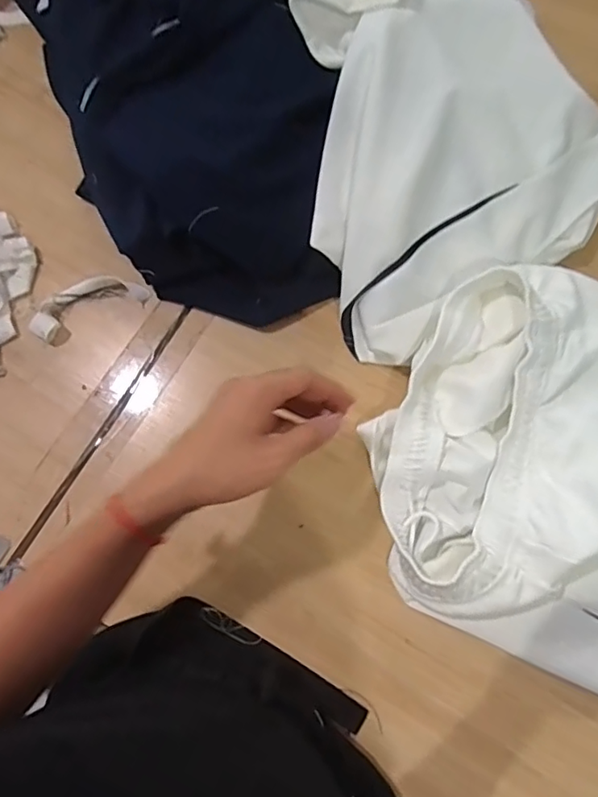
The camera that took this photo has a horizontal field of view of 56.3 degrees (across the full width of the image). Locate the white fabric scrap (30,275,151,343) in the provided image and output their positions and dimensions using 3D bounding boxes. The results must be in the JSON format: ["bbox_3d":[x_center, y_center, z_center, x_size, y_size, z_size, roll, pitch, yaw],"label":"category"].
[{"bbox_3d":[-0.224,-0.102,0.593,0.123,0.018,0.046,-21,78,-3],"label":"white fabric scrap"}]

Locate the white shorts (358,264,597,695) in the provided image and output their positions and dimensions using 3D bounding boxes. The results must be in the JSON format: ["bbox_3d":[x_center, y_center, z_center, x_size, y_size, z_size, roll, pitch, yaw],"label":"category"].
[{"bbox_3d":[0.286,0.095,0.509,0.435,0.059,0.336,35,80,9],"label":"white shorts"}]

